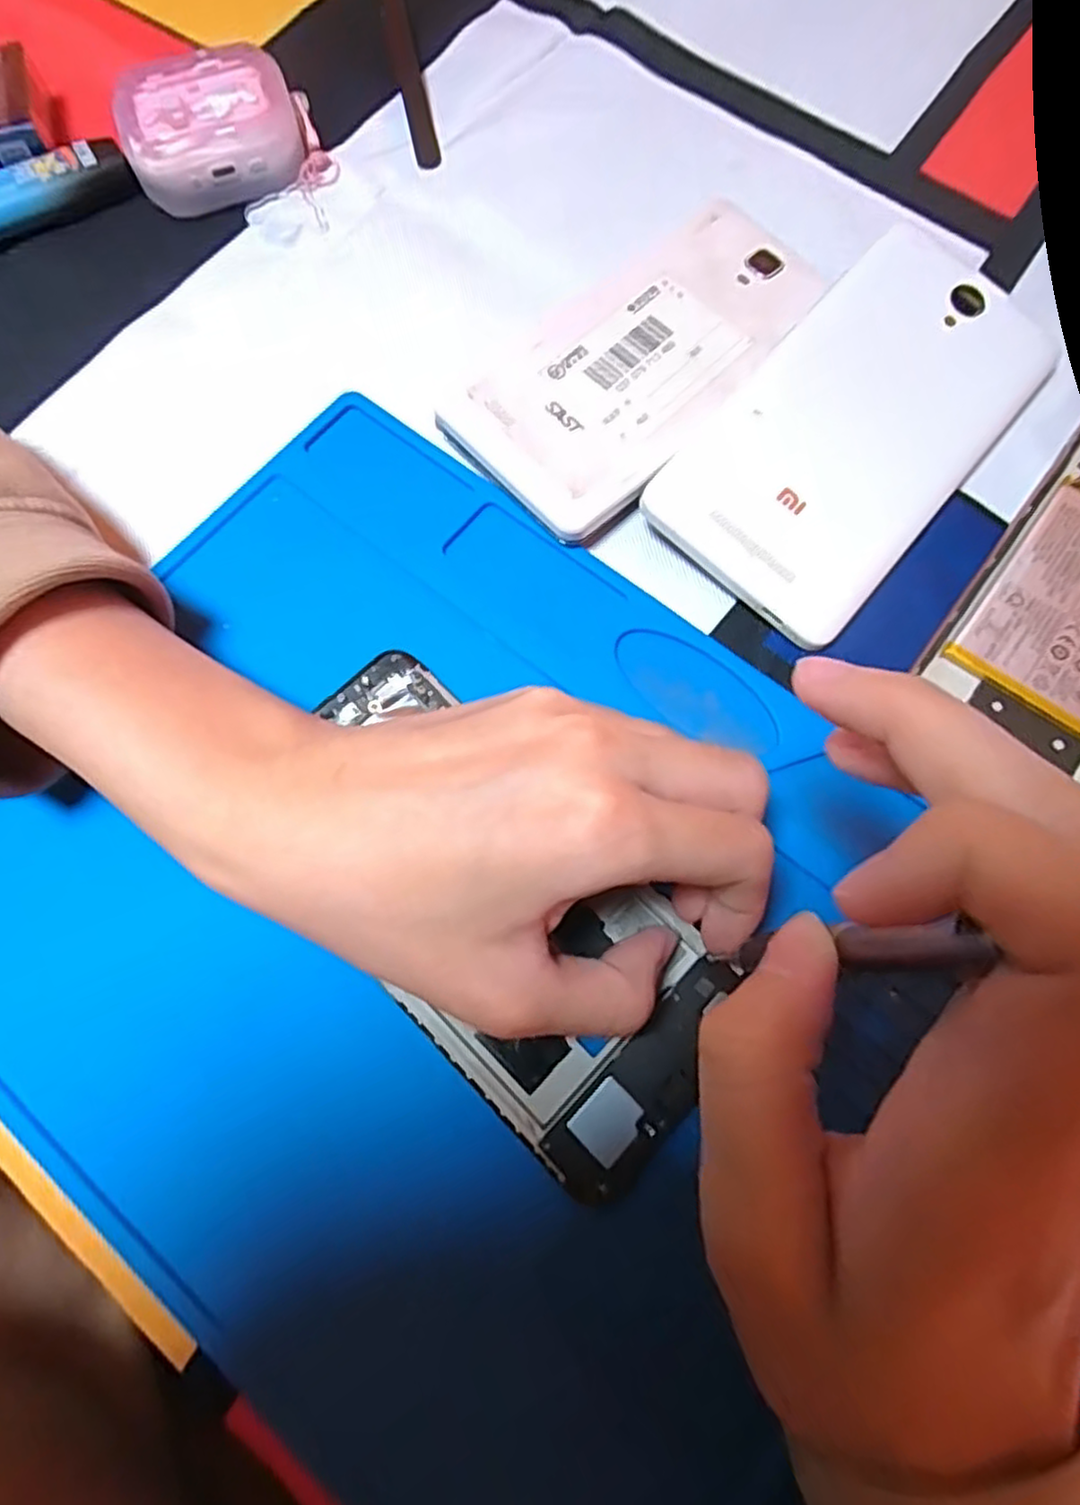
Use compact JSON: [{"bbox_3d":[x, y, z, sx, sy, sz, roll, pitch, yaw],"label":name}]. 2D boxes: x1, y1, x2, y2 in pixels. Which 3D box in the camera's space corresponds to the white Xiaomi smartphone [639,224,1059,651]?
[{"bbox_3d":[0.107,-0.108,0.239,0.074,0.015,0.149,40,78,11],"label":"white Xiaomi smartphone"}]

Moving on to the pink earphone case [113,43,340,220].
[{"bbox_3d":[-0.122,-0.239,0.278,0.070,0.029,0.045,-23,74,-6],"label":"pink earphone case"}]

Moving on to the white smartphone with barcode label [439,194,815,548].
[{"bbox_3d":[0.038,-0.136,0.250,0.063,0.014,0.143,42,78,12],"label":"white smartphone with barcode label"}]

